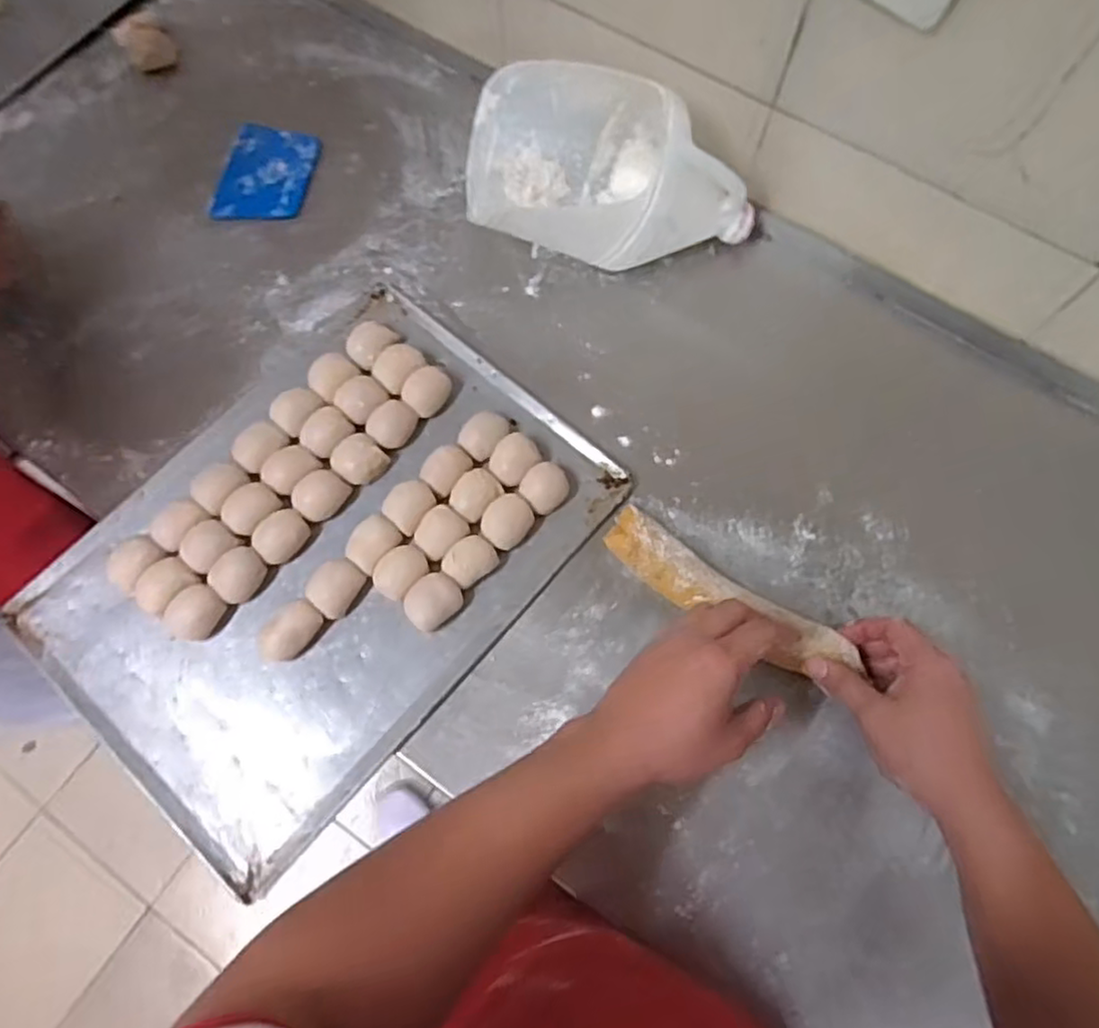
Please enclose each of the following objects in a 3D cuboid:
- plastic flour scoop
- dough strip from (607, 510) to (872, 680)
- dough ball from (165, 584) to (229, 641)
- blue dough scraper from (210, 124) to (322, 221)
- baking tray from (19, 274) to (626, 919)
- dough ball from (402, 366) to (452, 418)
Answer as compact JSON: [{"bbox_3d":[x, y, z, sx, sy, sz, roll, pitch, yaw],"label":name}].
[{"bbox_3d":[0.056,-0.312,0.661,0.278,0.142,0.170,15,71,6],"label":"plastic flour scoop"},{"bbox_3d":[0.139,0.064,0.570,0.209,0.026,0.048,30,73,19],"label":"dough strip"},{"bbox_3d":[-0.295,0.082,0.586,0.034,0.026,0.050,35,74,12],"label":"dough ball"},{"bbox_3d":[-0.301,-0.365,0.748,0.091,0.004,0.126,7,70,3],"label":"blue dough scraper"},{"bbox_3d":[-0.195,0.026,0.600,0.324,0.026,0.445,40,75,13],"label":"baking tray"},{"bbox_3d":[-0.112,-0.114,0.645,0.037,0.023,0.043,36,74,12],"label":"dough ball"}]

